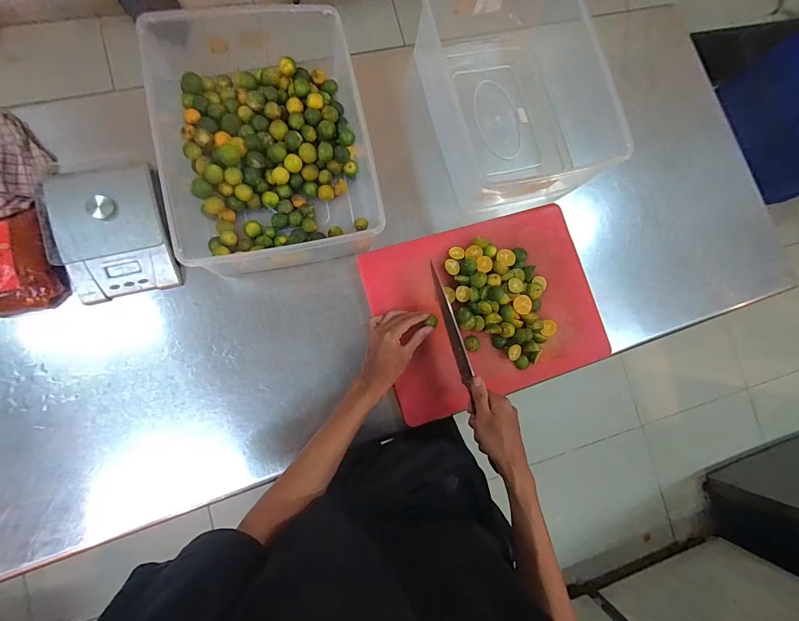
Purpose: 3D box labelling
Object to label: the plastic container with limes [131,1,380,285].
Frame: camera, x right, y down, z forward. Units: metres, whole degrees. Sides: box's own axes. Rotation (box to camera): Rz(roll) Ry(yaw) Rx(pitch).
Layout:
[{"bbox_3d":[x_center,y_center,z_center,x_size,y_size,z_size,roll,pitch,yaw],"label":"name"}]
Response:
[{"bbox_3d":[-0.200,-0.255,0.553,0.277,0.126,0.360,-13,86,-9],"label":"plastic container with limes"}]

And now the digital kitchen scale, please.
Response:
[{"bbox_3d":[-0.430,-0.118,0.531,0.155,0.043,0.184,-14,87,-9],"label":"digital kitchen scale"}]

